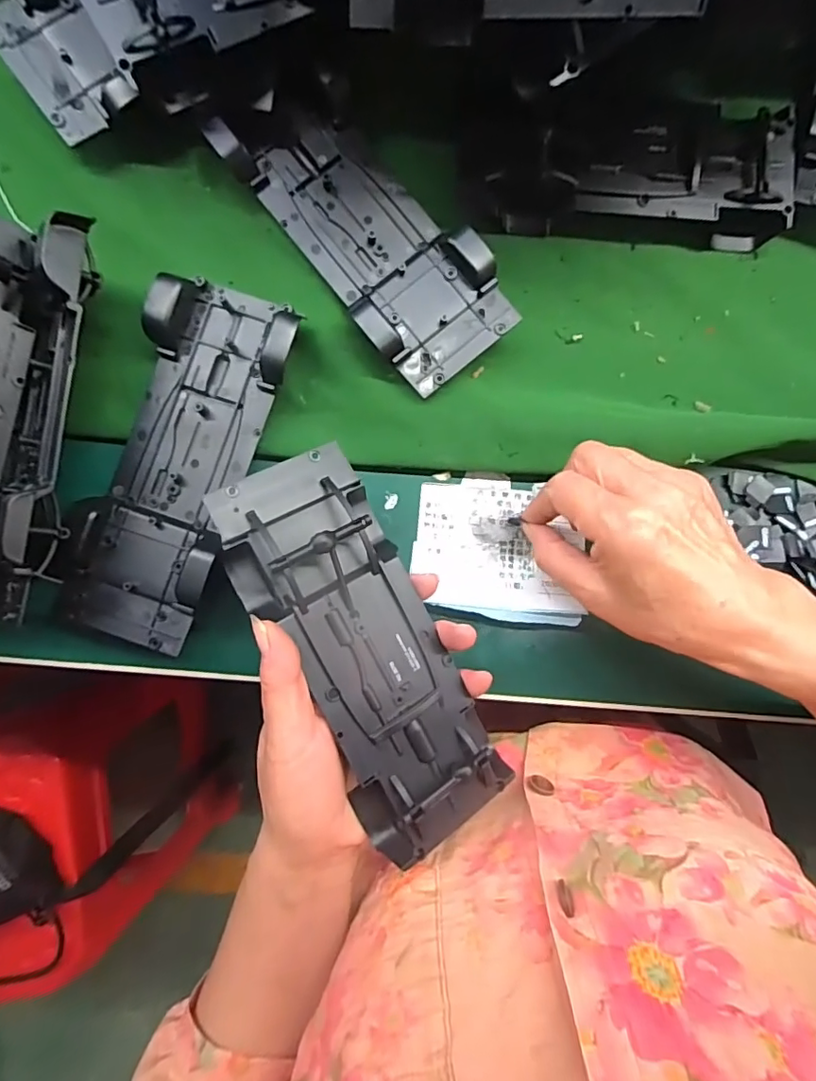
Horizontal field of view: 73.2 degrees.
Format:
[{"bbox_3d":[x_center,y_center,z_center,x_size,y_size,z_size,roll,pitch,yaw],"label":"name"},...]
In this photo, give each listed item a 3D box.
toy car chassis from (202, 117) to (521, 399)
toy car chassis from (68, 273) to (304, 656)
[{"bbox_3d":[-0.019,-0.165,0.303,0.075,0.031,0.168,-40,93,-4],"label":"toy car chassis"},{"bbox_3d":[-0.121,-0.043,0.294,0.076,0.035,0.191,19,88,-4],"label":"toy car chassis"}]

